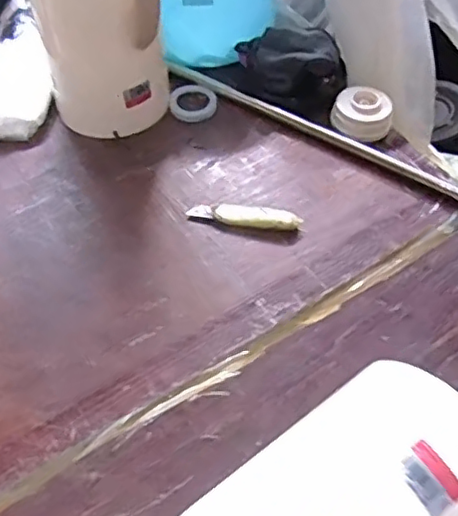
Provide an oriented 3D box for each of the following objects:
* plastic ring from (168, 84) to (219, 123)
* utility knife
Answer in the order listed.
[{"bbox_3d":[-0.042,-0.186,0.732,0.058,0.008,0.062,0,53,0],"label":"plastic ring"},{"bbox_3d":[0.016,-0.042,0.616,0.112,0.016,0.022,11,54,8],"label":"utility knife"}]

